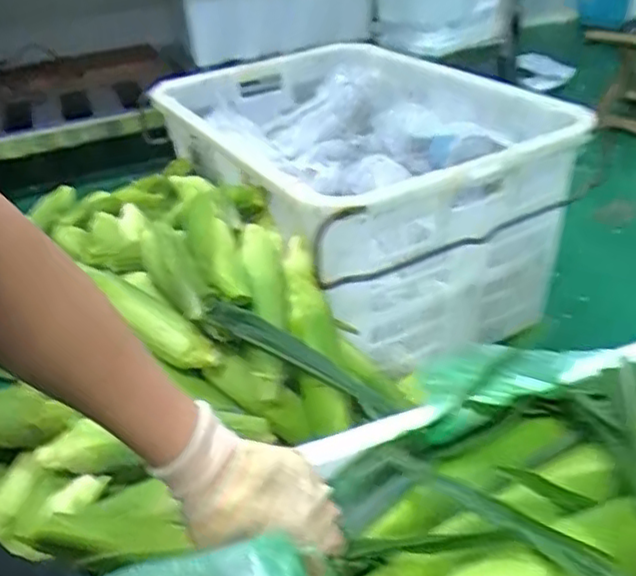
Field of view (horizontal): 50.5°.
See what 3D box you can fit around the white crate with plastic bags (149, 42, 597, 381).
[{"bbox_3d":[0.049,-0.180,1.133,0.444,0.293,0.657,-22,36,-23],"label":"white crate with plastic bags"}]

